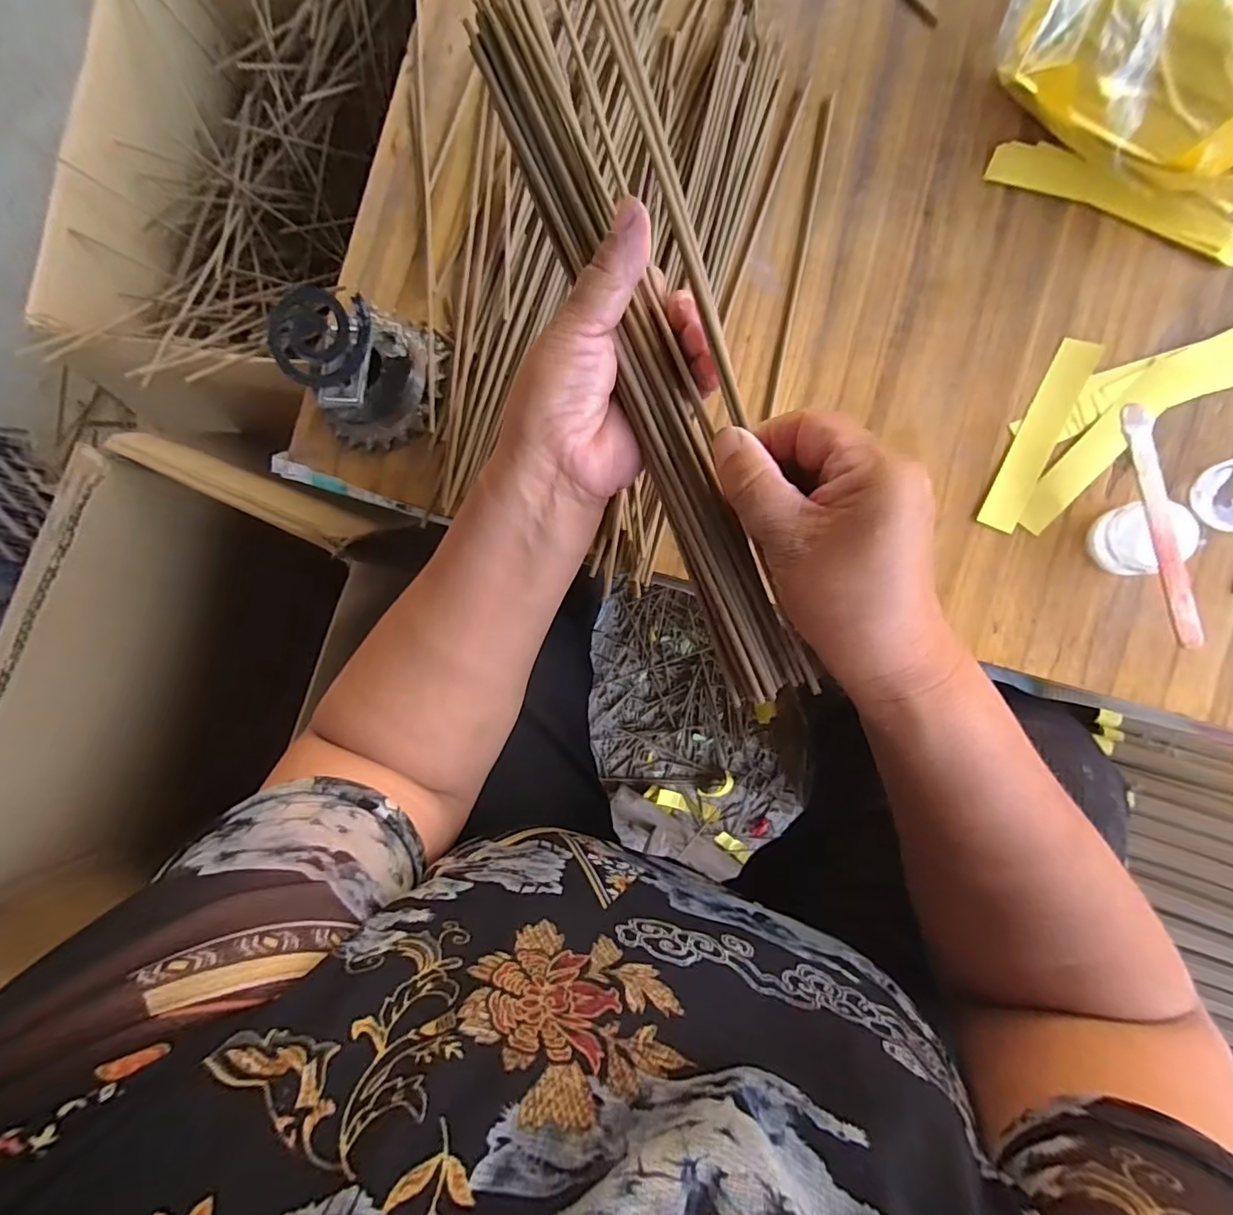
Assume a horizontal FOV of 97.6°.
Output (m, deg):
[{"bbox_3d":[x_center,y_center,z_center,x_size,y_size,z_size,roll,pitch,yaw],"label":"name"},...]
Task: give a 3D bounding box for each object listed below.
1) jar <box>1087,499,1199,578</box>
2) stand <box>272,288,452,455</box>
[{"bbox_3d":[0.270,-0.034,0.279,0.033,0.026,0.035,0,88,9],"label":"jar"},{"bbox_3d":[-0.159,-0.148,0.334,0.083,0.061,0.089,32,93,9],"label":"stand"}]

